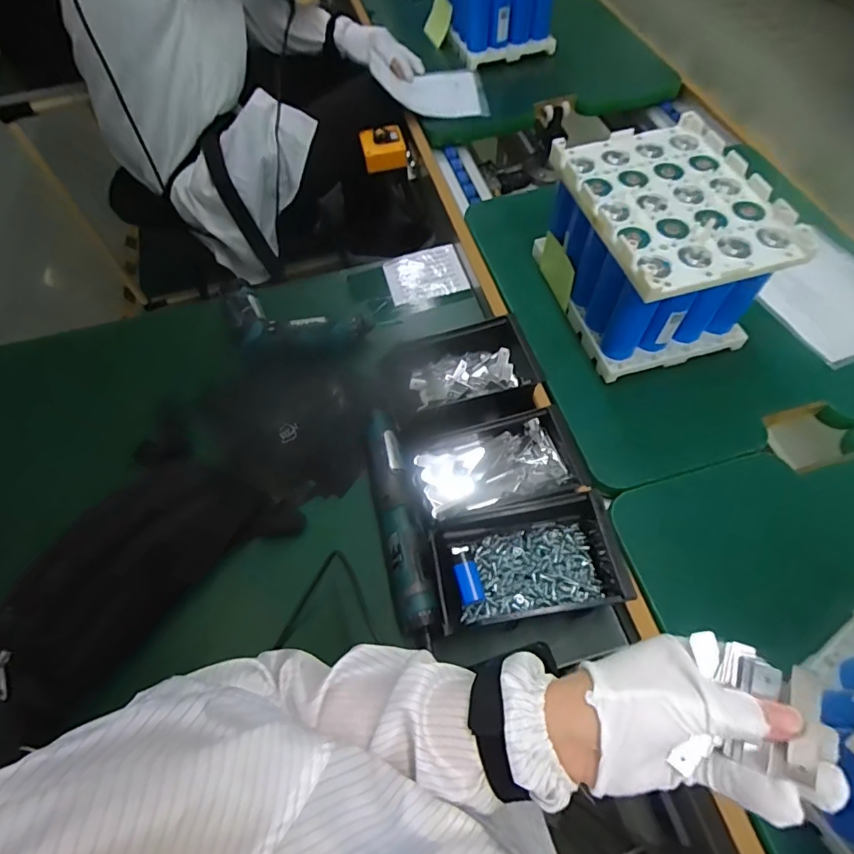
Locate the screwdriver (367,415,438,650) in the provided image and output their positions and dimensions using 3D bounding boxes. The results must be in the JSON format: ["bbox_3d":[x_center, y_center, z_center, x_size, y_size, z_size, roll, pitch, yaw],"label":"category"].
[{"bbox_3d":[-0.032,0.099,0.534,0.039,0.040,0.256,-13,61,-4],"label":"screwdriver"}]

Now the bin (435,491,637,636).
[{"bbox_3d":[0.093,0.129,0.472,0.170,0.048,0.105,-12,61,-3],"label":"bin"}]

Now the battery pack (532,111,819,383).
[{"bbox_3d":[0.263,-0.202,0.585,0.180,0.172,0.234,-15,61,-5],"label":"battery pack"}]

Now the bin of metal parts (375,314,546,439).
[{"bbox_3d":[0.032,-0.058,0.599,0.178,0.054,0.121,-9,60,-2],"label":"bin of metal parts"}]

